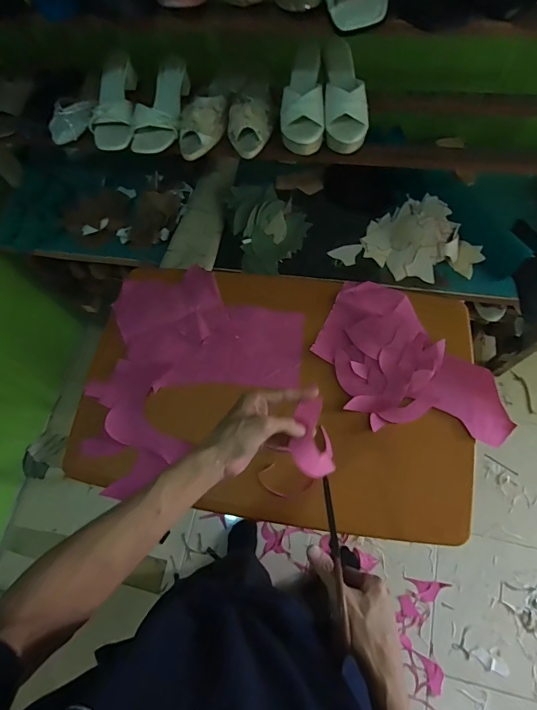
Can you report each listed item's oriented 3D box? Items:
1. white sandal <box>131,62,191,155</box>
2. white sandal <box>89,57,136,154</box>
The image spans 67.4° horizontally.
[{"bbox_3d":[-0.210,-0.509,0.835,0.093,0.060,0.219,22,85,8],"label":"white sandal"},{"bbox_3d":[-0.328,-0.533,0.853,0.091,0.055,0.212,-3,69,5],"label":"white sandal"}]

